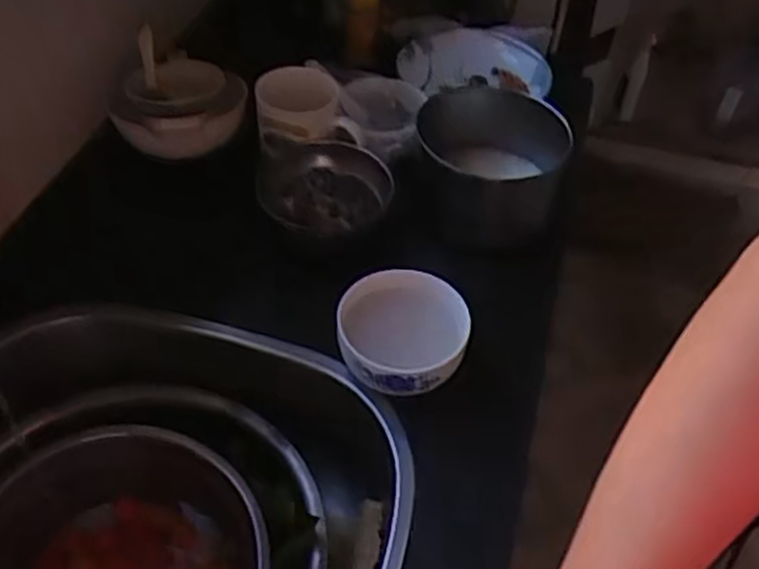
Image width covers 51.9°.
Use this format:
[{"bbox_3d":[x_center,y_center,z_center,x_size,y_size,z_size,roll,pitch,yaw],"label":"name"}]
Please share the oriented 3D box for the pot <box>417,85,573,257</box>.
[{"bbox_3d":[0.103,-0.110,0.732,0.134,0.107,0.120,8,47,4],"label":"pot"}]

